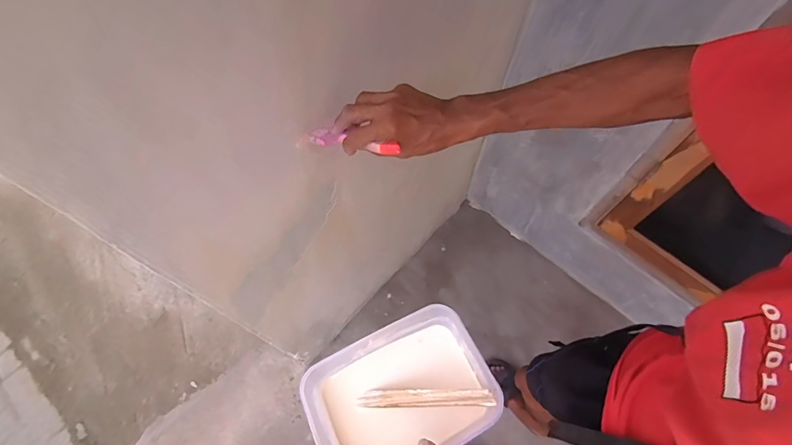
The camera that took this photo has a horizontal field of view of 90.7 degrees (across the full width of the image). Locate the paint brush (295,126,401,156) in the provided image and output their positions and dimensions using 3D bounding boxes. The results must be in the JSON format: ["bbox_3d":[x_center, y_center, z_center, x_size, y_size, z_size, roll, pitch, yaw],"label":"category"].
[{"bbox_3d":[-0.066,-0.099,0.483,0.176,0.024,0.025,17,62,38],"label":"paint brush"}]

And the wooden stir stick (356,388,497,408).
[{"bbox_3d":[0.031,0.196,0.437,0.157,0.013,0.018,-12,60,24],"label":"wooden stir stick"}]

